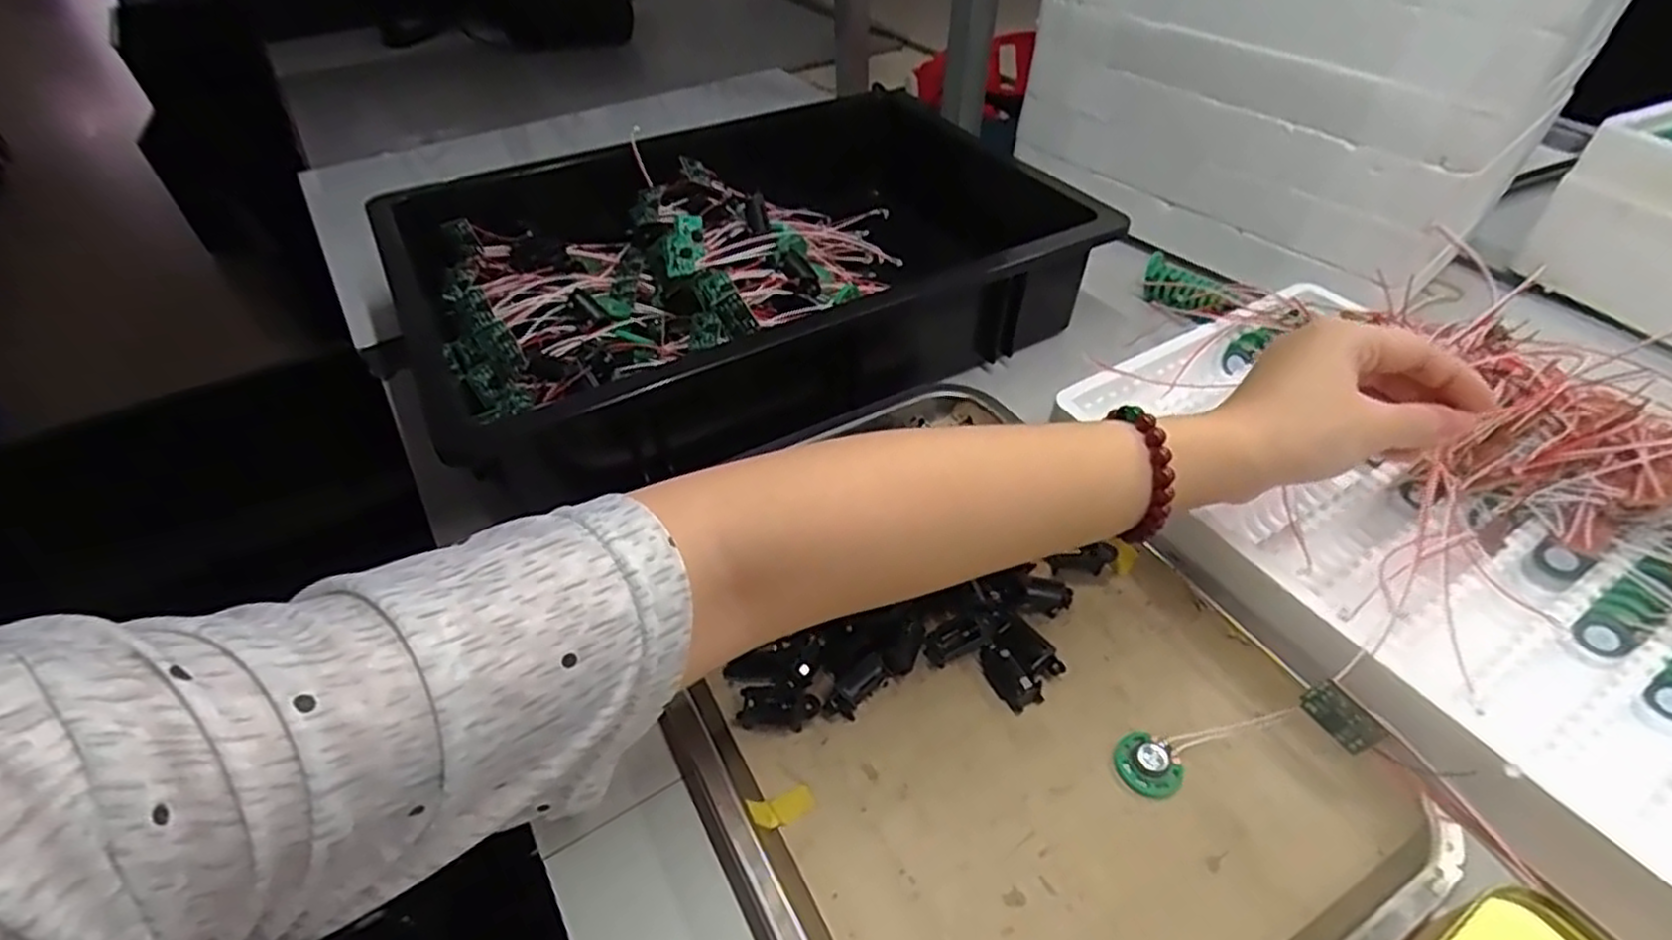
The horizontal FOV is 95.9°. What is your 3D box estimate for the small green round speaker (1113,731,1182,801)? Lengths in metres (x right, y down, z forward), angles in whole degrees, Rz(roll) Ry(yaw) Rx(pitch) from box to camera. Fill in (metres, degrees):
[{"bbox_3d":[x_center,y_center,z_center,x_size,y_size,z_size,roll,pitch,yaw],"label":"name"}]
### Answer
[{"bbox_3d":[0.137,0.128,0.331,0.025,0.009,0.028,-23,49,-18],"label":"small green round speaker"}]

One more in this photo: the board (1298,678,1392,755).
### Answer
[{"bbox_3d":[0.200,0.098,0.299,0.027,0.017,0.004,46,32,21],"label":"board"}]

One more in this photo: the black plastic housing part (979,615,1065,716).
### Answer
[{"bbox_3d":[0.088,0.093,0.363,0.033,0.016,0.036,-27,51,-22],"label":"black plastic housing part"}]

